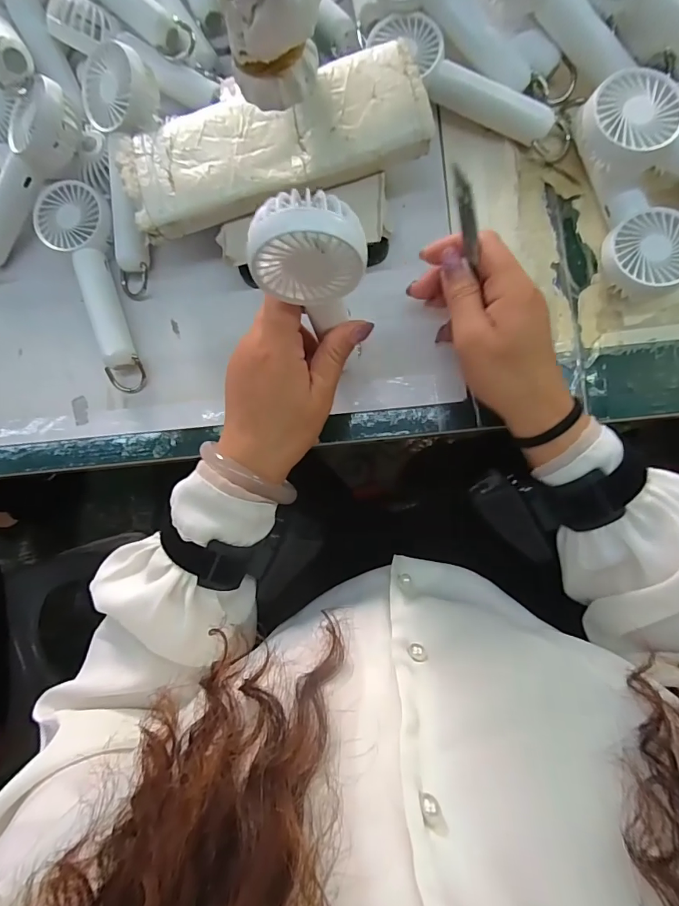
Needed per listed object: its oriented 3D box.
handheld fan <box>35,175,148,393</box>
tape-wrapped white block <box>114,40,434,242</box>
[{"bbox_3d":[-0.185,-0.134,0.349,0.057,0.027,0.162,-25,82,4],"label":"handheld fan"},{"bbox_3d":[-0.047,-0.214,0.315,0.211,0.029,0.080,-14,83,5],"label":"tape-wrapped white block"}]

